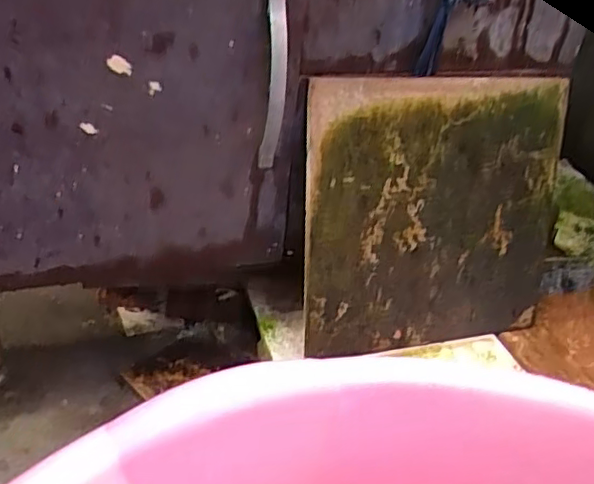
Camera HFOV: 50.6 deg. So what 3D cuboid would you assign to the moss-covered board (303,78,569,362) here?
[{"bbox_3d":[0.159,-0.025,0.693,0.328,0.294,0.011,-6,17,-24],"label":"moss-covered board"}]

